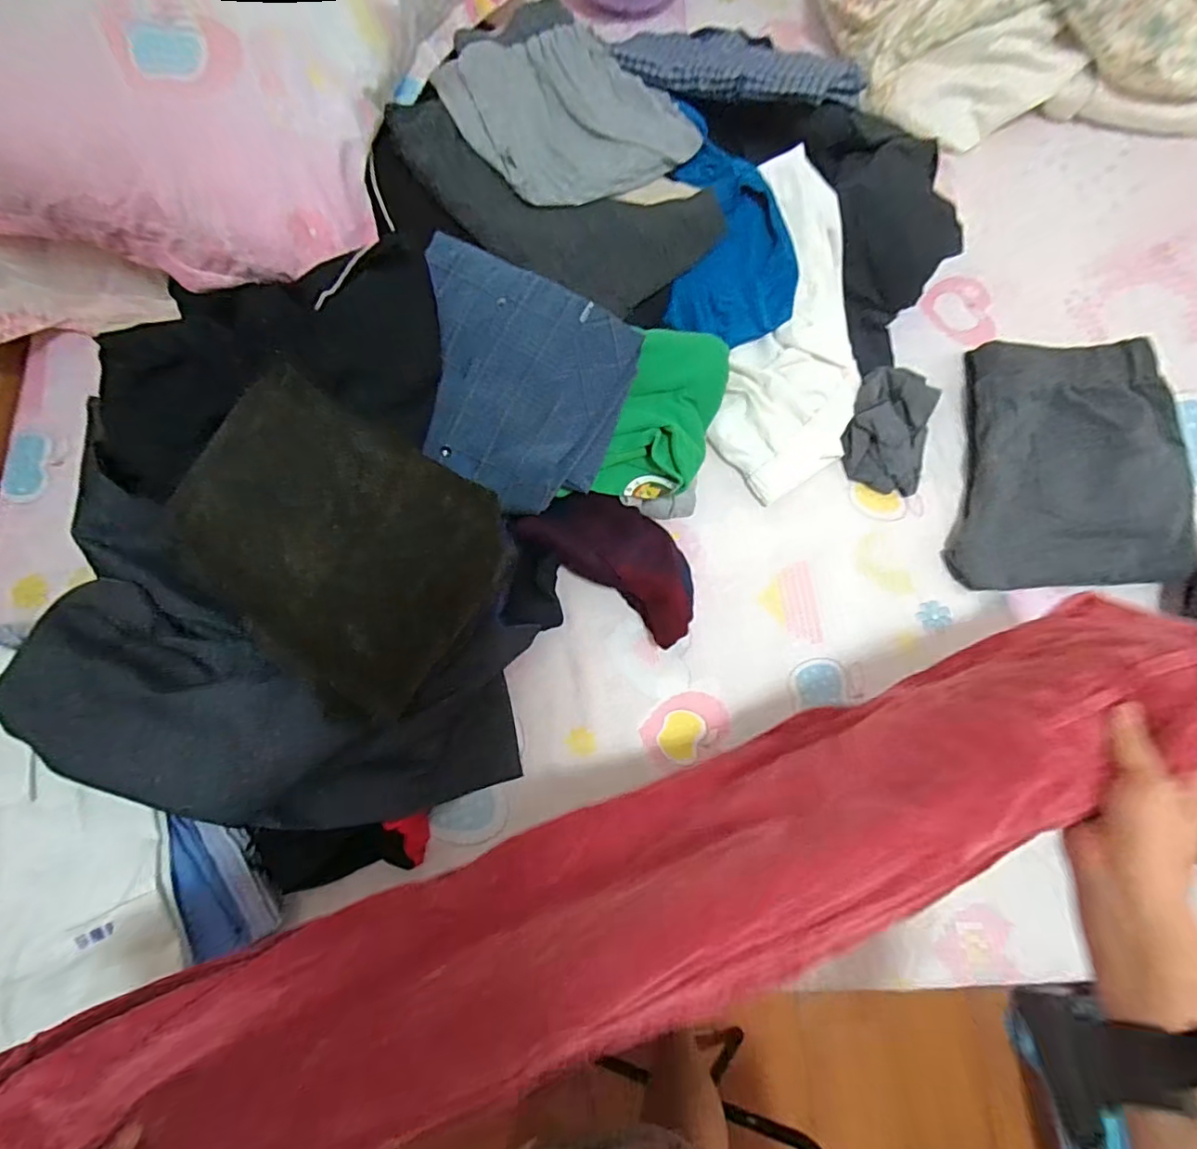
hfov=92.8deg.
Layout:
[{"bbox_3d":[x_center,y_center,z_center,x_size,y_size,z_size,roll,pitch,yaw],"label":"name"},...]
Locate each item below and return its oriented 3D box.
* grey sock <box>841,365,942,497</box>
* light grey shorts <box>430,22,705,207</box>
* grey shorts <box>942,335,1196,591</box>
[{"bbox_3d":[0.351,-0.178,0.692,0.098,0.029,0.152,15,78,3],"label":"grey sock"},{"bbox_3d":[-0.031,-0.500,0.611,0.238,0.047,0.210,-24,79,-6],"label":"light grey shorts"},{"bbox_3d":[0.551,-0.131,0.681,0.253,0.061,0.302,4,77,0],"label":"grey shorts"}]

